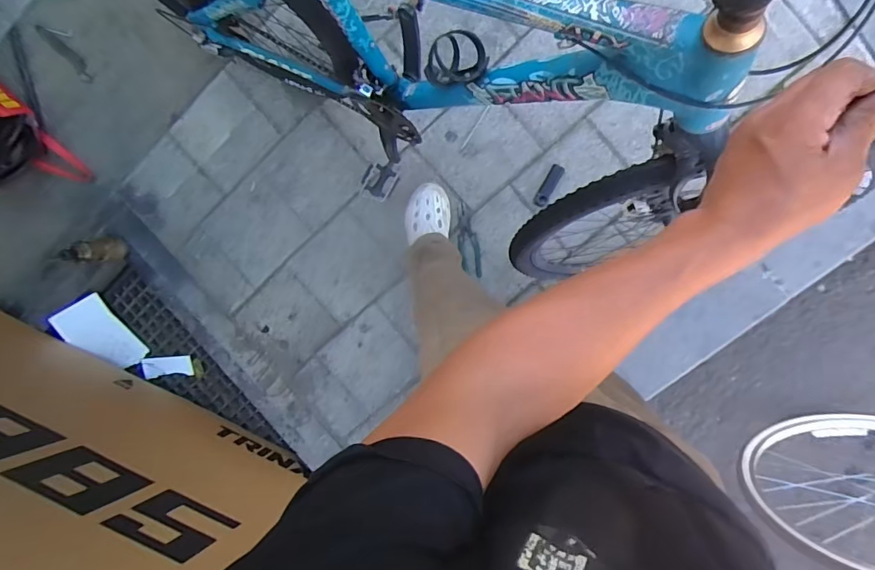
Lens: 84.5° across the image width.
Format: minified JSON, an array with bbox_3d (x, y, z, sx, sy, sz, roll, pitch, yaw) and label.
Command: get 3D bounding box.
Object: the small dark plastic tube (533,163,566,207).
[{"bbox_3d":[0.260,-0.232,1.128,0.031,0.022,0.102,27,101,2],"label":"small dark plastic tube"}]

